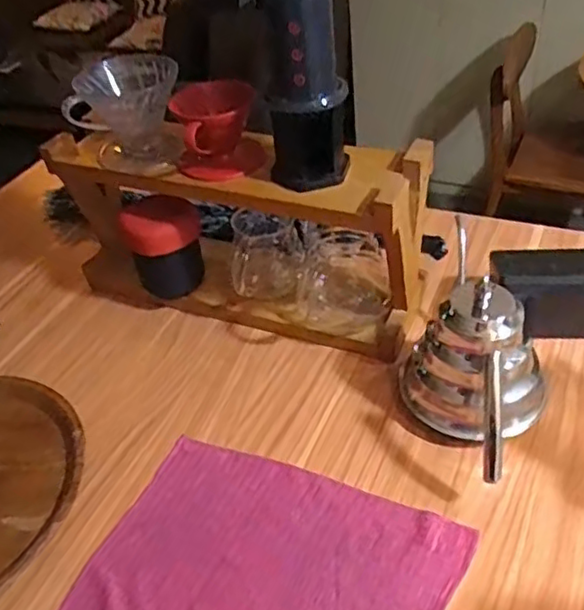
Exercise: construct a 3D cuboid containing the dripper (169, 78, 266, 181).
[{"bbox_3d":[-0.079,-0.186,0.694,0.089,0.084,0.094,-11,40,-4],"label":"dripper"}]

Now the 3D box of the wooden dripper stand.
[{"bbox_3d":[-0.059,-0.091,0.776,0.419,0.214,0.179,15,45,24],"label":"wooden dripper stand"}]

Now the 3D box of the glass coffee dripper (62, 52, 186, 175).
[{"bbox_3d":[-0.178,-0.206,0.721,0.108,0.112,0.090,-8,40,0],"label":"glass coffee dripper"}]

